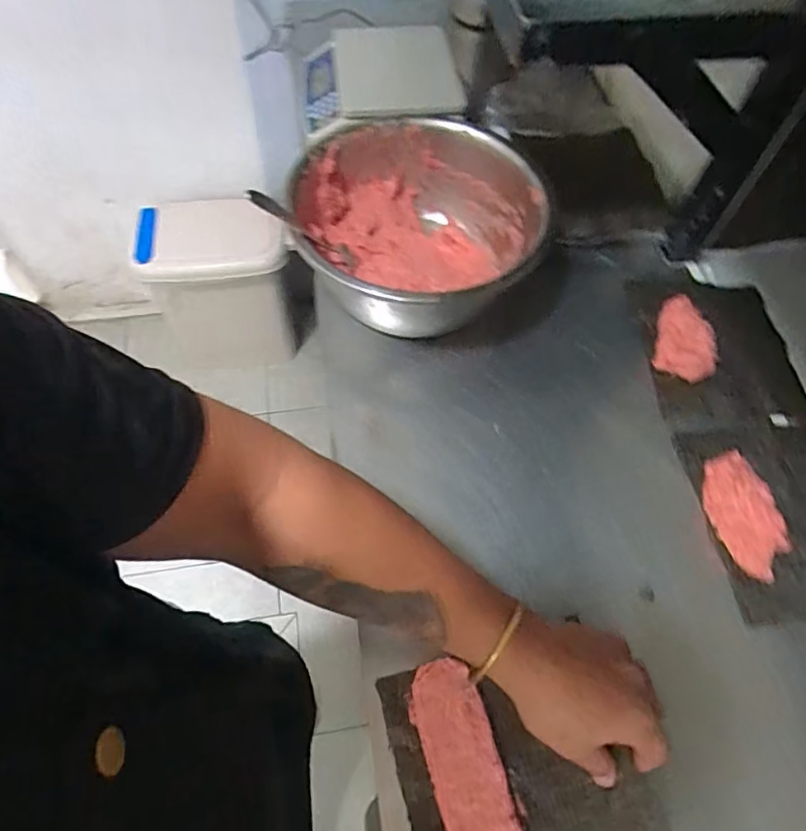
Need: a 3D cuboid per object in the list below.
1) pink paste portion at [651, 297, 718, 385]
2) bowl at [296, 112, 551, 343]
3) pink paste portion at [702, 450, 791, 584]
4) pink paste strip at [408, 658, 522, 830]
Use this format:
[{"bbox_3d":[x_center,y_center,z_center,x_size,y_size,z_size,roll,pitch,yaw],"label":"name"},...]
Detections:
[{"bbox_3d":[0.335,-0.090,0.657,0.071,0.023,0.108,16,61,6],"label":"pink paste portion"},{"bbox_3d":[0.019,-0.210,0.652,0.269,0.116,0.272,1,60,-2],"label":"bowl"},{"bbox_3d":[0.332,0.096,0.540,0.057,0.025,0.119,-6,60,-6],"label":"pink paste portion"},{"bbox_3d":[0.054,0.295,0.429,0.058,0.009,0.190,-14,62,-11],"label":"pink paste strip"}]

